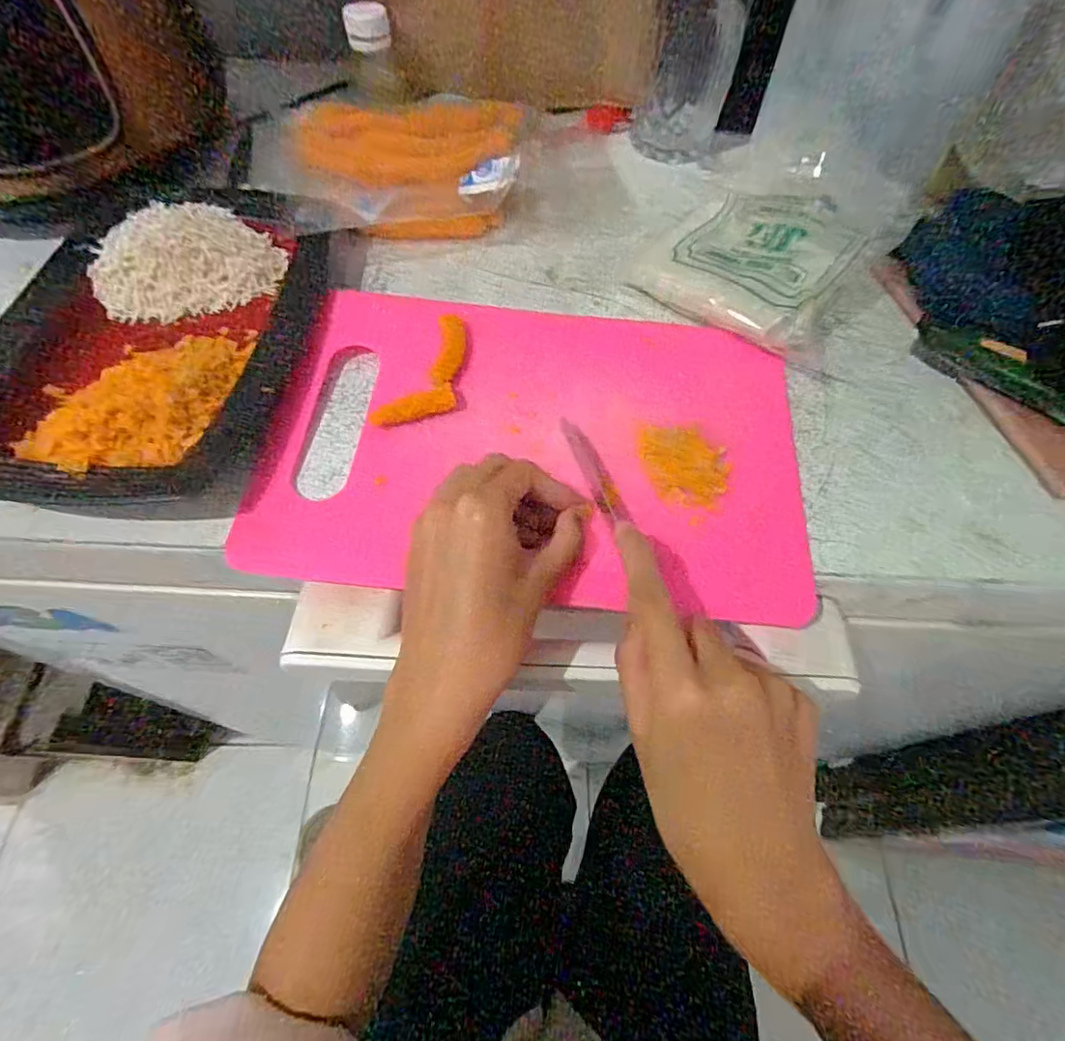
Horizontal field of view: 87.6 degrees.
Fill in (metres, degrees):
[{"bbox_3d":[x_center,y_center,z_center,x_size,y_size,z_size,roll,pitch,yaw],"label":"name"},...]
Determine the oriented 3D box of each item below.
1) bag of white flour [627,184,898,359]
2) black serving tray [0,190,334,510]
[{"bbox_3d":[0.146,-0.171,0.358,0.130,0.037,0.122,33,67,15],"label":"bag of white flour"},{"bbox_3d":[-0.223,-0.113,0.326,0.169,0.029,0.241,3,62,0],"label":"black serving tray"}]

